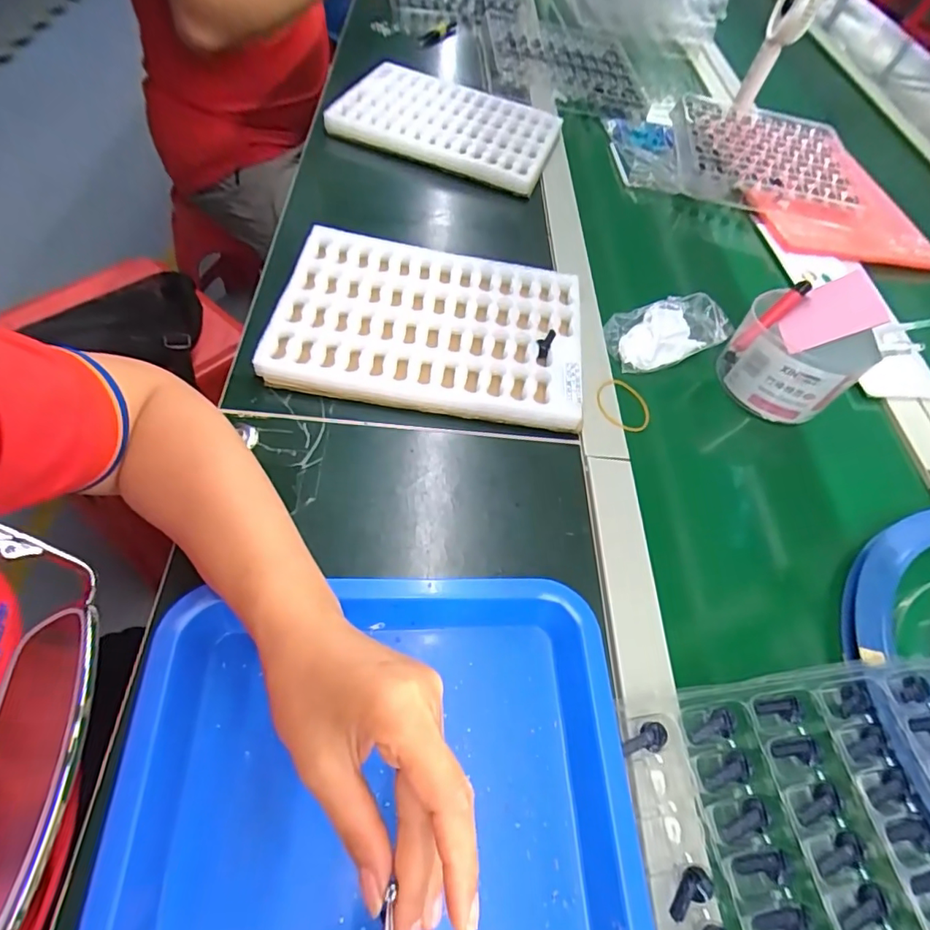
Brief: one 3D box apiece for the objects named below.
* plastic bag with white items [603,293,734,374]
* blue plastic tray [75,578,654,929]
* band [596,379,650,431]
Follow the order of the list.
[{"bbox_3d":[0.206,-0.138,0.534,0.123,0.031,0.069,-13,61,-18],"label":"plastic bag with white items"},{"bbox_3d":[-0.043,0.221,0.252,0.276,0.038,0.325,0,57,-10],"label":"blue plastic tray"},{"bbox_3d":[0.147,-0.058,0.488,0.052,0.007,0.068,21,50,-5],"label":"band"}]

